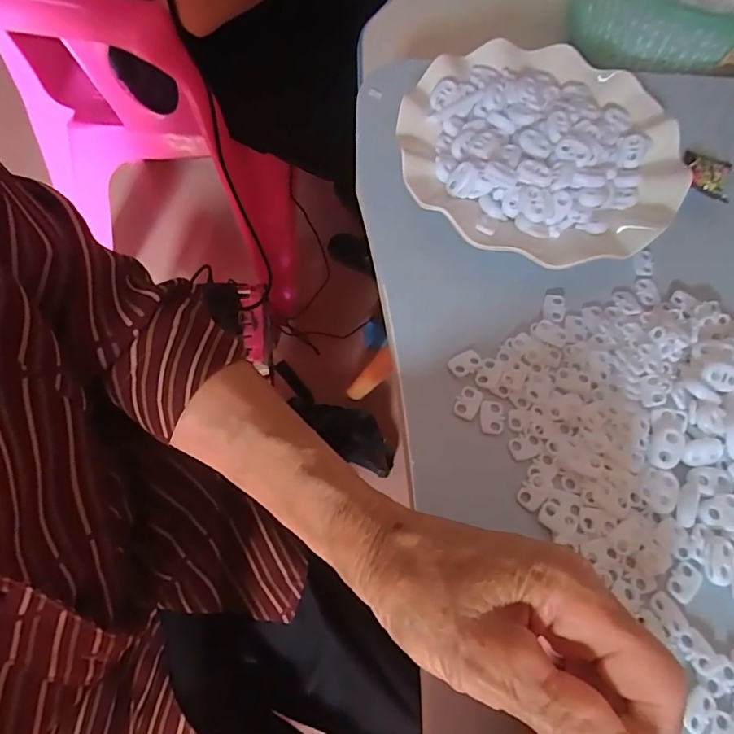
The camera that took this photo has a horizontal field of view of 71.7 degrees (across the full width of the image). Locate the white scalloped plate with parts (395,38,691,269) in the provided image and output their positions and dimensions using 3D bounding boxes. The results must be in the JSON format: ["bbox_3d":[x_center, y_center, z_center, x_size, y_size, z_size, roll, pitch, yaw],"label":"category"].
[{"bbox_3d":[0.110,-0.134,0.326,0.172,0.044,0.170,1,63,-3],"label":"white scalloped plate with parts"}]

